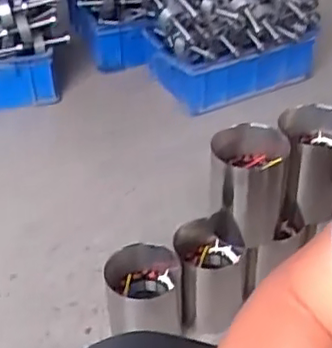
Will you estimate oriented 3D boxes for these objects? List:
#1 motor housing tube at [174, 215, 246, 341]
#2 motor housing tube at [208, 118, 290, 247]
[{"bbox_3d":[0.073,0.174,1.085,0.105,0.142,0.133,-5,38,-4],"label":"motor housing tube"},{"bbox_3d":[0.131,0.022,1.019,0.116,0.163,0.106,1,38,4],"label":"motor housing tube"}]

